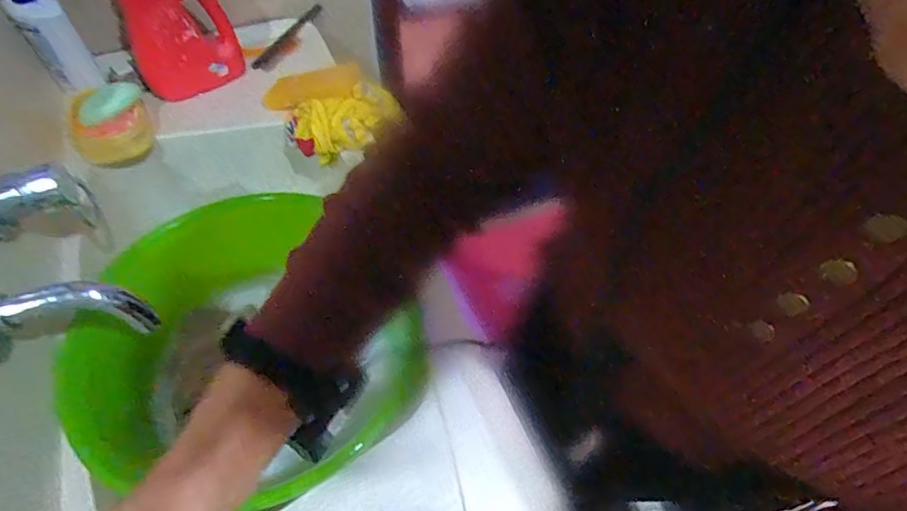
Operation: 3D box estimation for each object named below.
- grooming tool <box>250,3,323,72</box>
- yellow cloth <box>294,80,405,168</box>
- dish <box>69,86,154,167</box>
[{"bbox_3d":[-0.279,-0.363,0.846,0.022,0.039,0.167,28,71,18],"label":"grooming tool"},{"bbox_3d":[-0.156,-0.197,0.724,0.141,0.064,0.084,-32,61,-22],"label":"yellow cloth"},{"bbox_3d":[-0.471,-0.180,0.692,0.093,0.071,0.094,-21,57,-16],"label":"dish"}]

